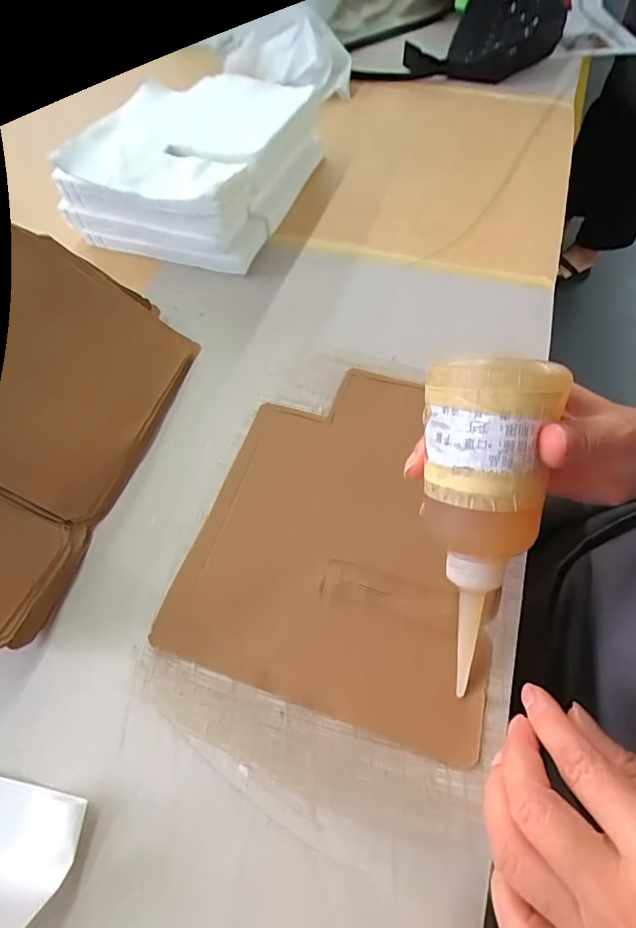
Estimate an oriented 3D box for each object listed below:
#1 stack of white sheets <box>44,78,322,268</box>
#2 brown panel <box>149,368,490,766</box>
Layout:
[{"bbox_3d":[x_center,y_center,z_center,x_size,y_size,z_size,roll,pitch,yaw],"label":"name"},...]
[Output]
[{"bbox_3d":[-0.115,-0.313,0.492,0.187,0.075,0.237,19,61,11],"label":"stack of white sheets"},{"bbox_3d":[0.022,0.034,0.322,0.188,0.010,0.236,12,60,10],"label":"brown panel"}]

